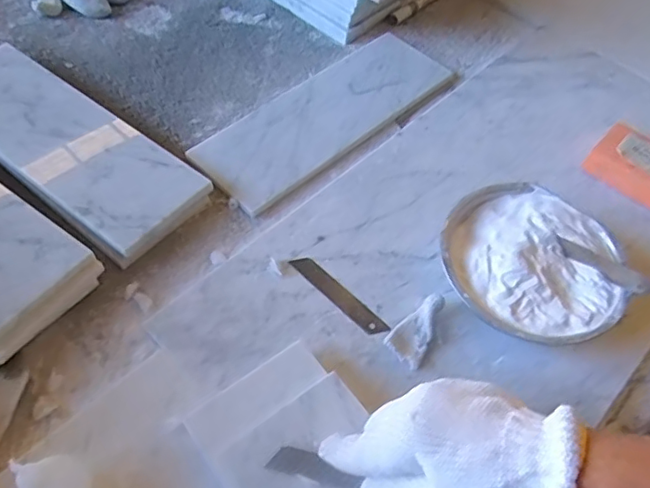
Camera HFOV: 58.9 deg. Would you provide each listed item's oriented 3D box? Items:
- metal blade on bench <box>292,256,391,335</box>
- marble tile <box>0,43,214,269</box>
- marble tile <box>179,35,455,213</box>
[{"bbox_3d":[0.011,0.042,0.483,0.097,0.004,0.018,40,62,22],"label":"metal blade on bench"},{"bbox_3d":[-0.253,-0.096,0.549,0.299,0.024,0.106,33,59,18],"label":"marble tile"},{"bbox_3d":[0.006,-0.142,0.610,0.302,0.006,0.102,-38,65,-26],"label":"marble tile"}]

